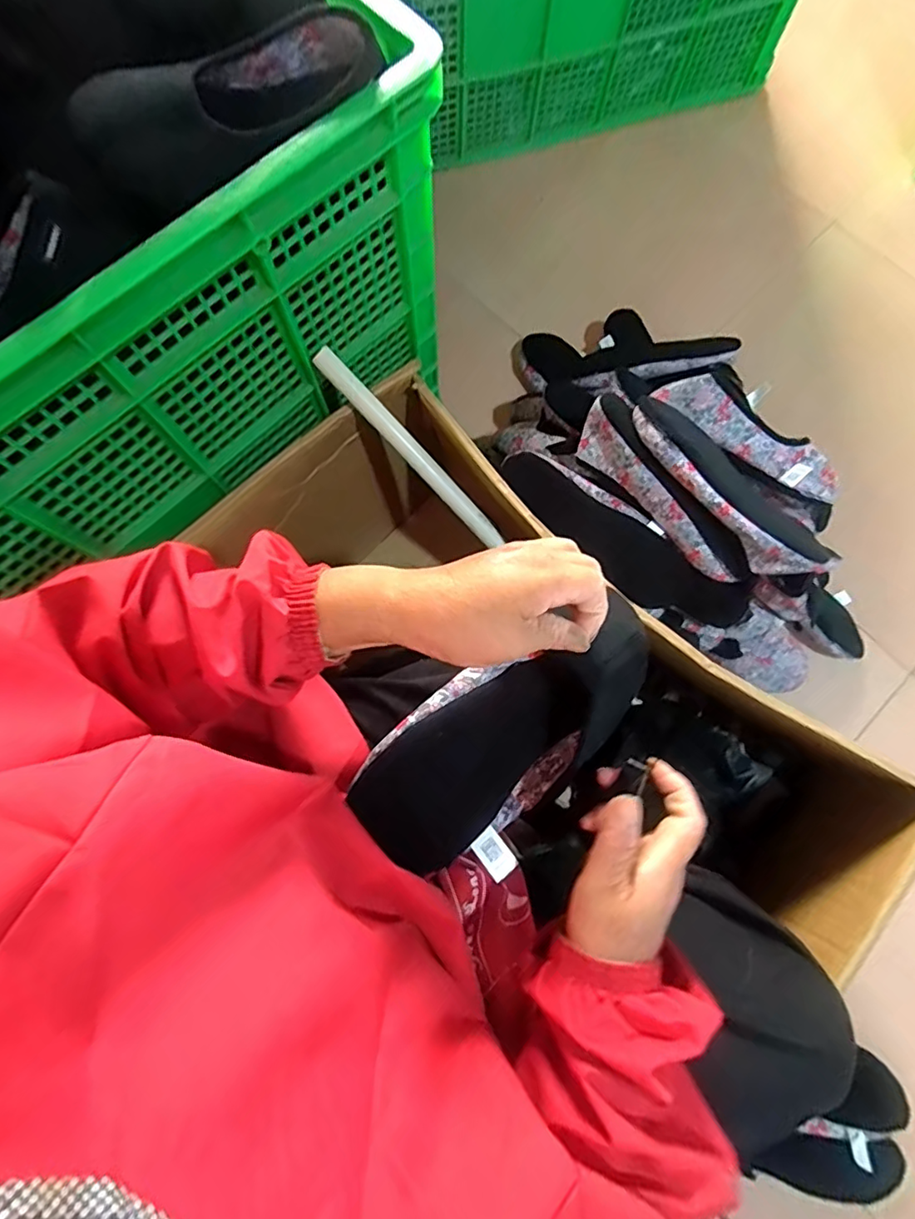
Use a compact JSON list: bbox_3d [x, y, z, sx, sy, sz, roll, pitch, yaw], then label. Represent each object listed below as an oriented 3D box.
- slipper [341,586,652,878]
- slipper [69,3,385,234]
[{"bbox_3d":[0.040,0.087,0.401,0.235,0.062,0.102,-34,79,-2],"label":"slipper"},{"bbox_3d":[-0.167,-0.379,0.430,0.232,0.065,0.105,-35,79,-7],"label":"slipper"}]

